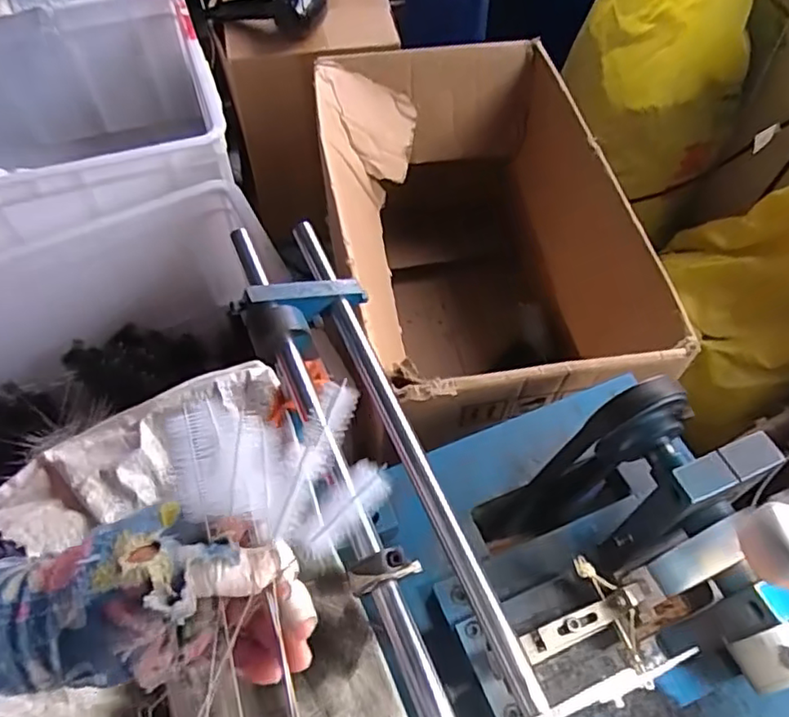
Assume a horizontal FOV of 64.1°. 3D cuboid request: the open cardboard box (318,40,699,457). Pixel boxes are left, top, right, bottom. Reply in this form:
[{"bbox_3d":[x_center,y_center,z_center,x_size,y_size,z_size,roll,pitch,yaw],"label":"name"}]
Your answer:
[{"bbox_3d":[0.089,-0.115,0.832,0.316,0.304,0.523,-8,58,-7],"label":"open cardboard box"}]

